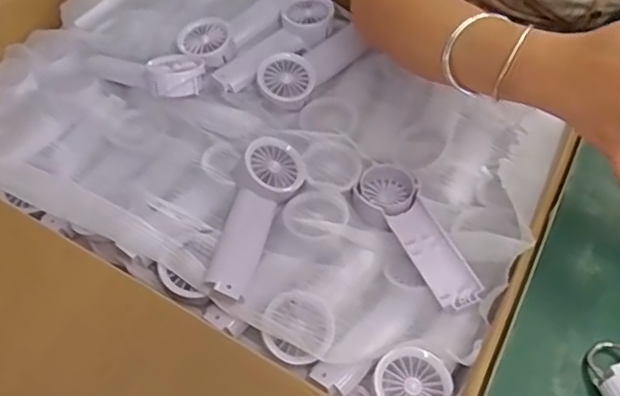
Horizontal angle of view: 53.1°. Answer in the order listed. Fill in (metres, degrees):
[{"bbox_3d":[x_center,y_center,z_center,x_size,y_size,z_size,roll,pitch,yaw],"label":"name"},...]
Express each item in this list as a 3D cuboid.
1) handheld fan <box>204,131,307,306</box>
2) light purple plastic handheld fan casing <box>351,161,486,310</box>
[{"bbox_3d":[-0.056,0.014,0.582,0.064,0.030,0.172,14,55,12],"label":"handheld fan"},{"bbox_3d":[0.094,0.036,0.576,0.060,0.024,0.169,-19,55,-12],"label":"light purple plastic handheld fan casing"}]

